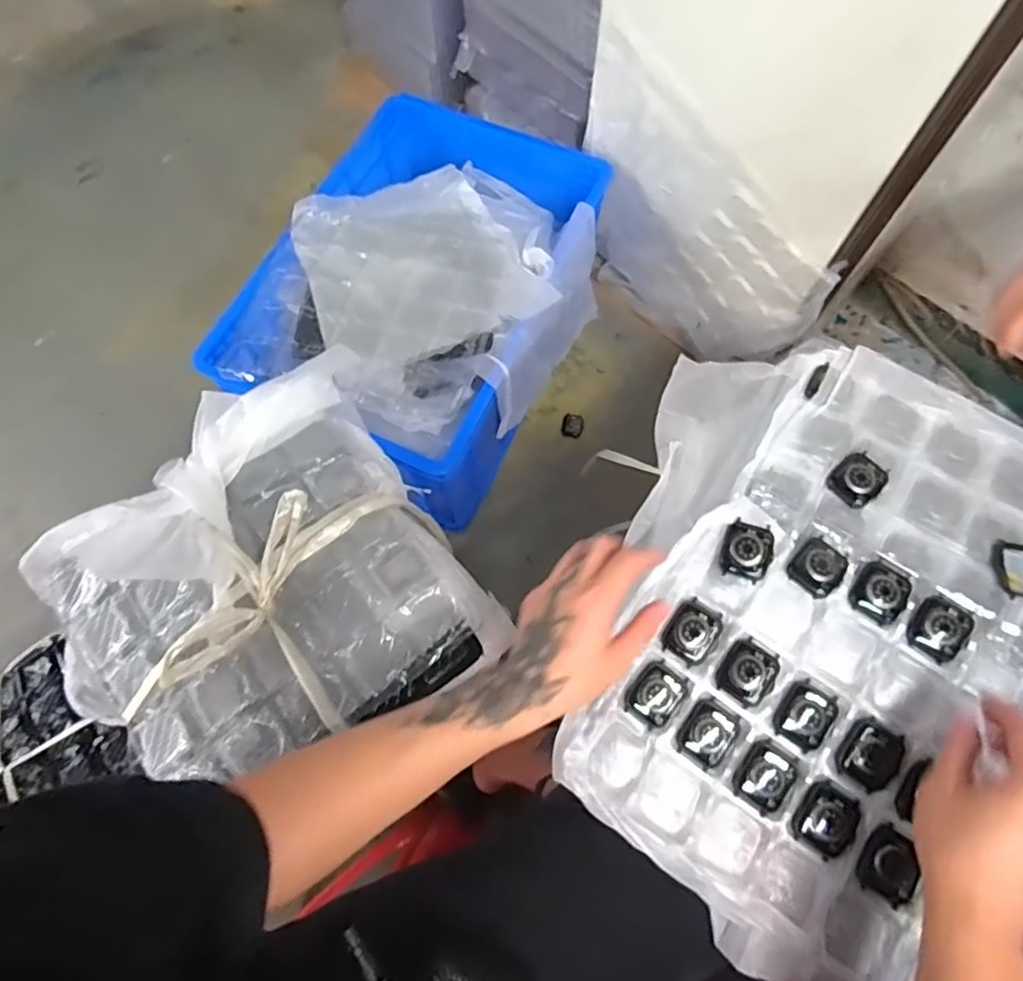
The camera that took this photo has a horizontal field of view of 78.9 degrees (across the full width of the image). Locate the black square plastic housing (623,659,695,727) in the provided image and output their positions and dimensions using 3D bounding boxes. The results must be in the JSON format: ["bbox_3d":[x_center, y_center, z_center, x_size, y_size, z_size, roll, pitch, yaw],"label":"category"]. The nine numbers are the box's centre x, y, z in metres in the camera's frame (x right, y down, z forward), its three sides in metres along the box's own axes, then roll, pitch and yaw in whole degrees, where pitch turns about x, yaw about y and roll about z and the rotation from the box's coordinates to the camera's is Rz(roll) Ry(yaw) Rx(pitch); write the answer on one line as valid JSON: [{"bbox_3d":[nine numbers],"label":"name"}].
[{"bbox_3d":[0.114,0.160,0.485,0.040,0.016,0.046,33,73,12],"label":"black square plastic housing"}]

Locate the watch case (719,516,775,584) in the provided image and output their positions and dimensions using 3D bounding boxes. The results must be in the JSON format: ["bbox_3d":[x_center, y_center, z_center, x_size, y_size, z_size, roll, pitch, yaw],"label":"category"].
[{"bbox_3d":[0.191,0.050,0.501,0.037,0.011,0.046,17,87,13],"label":"watch case"}]

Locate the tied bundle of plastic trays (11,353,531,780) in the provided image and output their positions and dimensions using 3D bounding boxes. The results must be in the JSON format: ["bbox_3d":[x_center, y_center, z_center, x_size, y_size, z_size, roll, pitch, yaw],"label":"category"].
[{"bbox_3d":[-0.262,0.081,0.625,0.376,0.094,0.393,-31,72,-11],"label":"tied bundle of plastic trays"}]

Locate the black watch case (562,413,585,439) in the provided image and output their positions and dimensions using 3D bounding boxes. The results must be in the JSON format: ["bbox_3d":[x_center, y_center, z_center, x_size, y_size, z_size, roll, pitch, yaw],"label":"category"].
[{"bbox_3d":[0.118,-0.124,1.189,0.040,0.006,0.050,8,70,3],"label":"black watch case"}]

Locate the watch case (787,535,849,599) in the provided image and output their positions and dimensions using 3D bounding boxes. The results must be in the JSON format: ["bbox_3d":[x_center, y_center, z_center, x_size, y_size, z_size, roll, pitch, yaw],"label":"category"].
[{"bbox_3d":[0.246,0.061,0.499,0.038,0.016,0.044,42,75,14],"label":"watch case"}]

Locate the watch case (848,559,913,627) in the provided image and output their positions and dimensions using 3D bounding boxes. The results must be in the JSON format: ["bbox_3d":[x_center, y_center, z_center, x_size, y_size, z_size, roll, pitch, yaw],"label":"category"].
[{"bbox_3d":[0.292,0.081,0.494,0.040,0.015,0.043,35,73,12],"label":"watch case"}]

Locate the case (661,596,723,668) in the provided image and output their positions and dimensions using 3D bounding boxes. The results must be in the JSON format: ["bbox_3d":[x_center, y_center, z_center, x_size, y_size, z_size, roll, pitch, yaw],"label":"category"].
[{"bbox_3d":[0.143,0.112,0.494,0.037,0.015,0.046,32,73,11],"label":"case"}]

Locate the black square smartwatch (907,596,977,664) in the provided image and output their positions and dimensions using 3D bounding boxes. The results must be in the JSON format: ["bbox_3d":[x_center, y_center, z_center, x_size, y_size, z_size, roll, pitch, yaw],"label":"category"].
[{"bbox_3d":[0.332,0.107,0.483,0.037,0.012,0.046,28,84,25],"label":"black square smartwatch"}]

